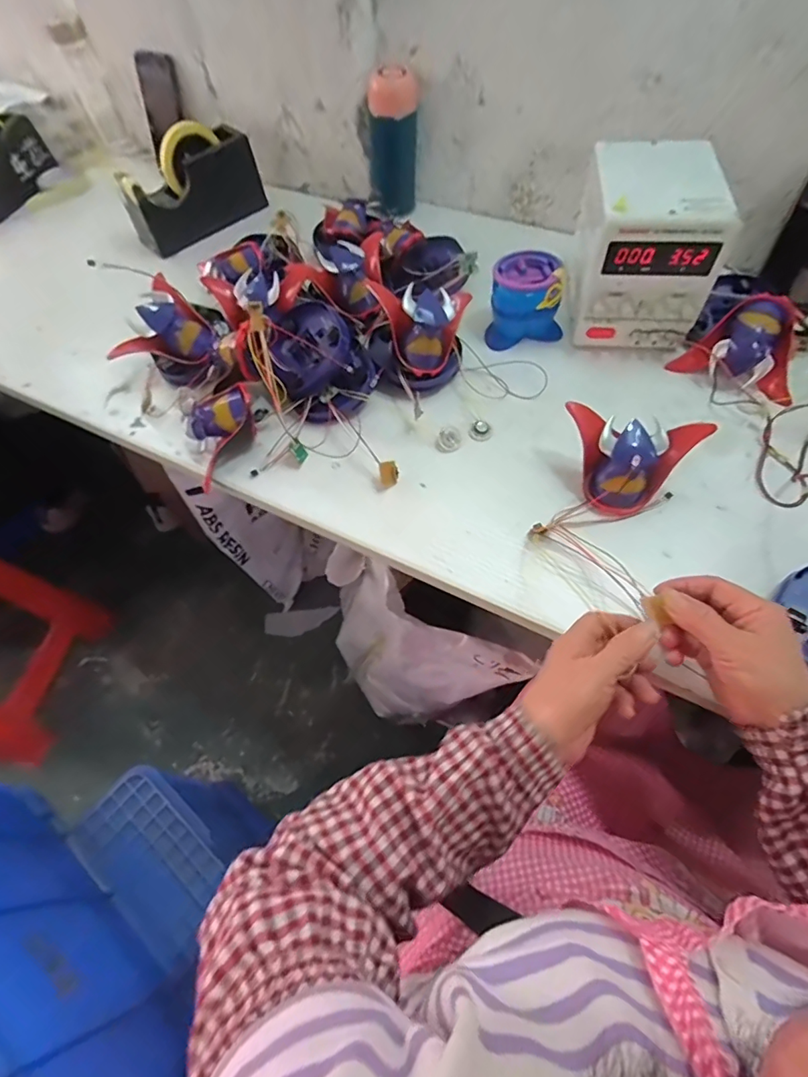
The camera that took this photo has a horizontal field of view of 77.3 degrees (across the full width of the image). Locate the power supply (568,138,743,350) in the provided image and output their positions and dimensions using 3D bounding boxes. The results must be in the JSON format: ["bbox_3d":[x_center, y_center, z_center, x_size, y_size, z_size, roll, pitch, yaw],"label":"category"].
[{"bbox_3d":[0.273,-0.333,0.585,0.128,0.153,0.162,4,60,5],"label":"power supply"}]

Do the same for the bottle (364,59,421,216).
[{"bbox_3d":[-0.015,-0.567,0.727,0.072,0.160,0.051,-1,59,2],"label":"bottle"}]

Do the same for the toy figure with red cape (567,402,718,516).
[{"bbox_3d":[0.218,-0.072,0.489,0.120,0.065,0.079,9,60,8],"label":"toy figure with red cape"}]

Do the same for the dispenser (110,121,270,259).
[{"bbox_3d":[-0.312,-0.523,0.754,0.201,0.113,0.054,-38,65,-18],"label":"dispenser"}]

